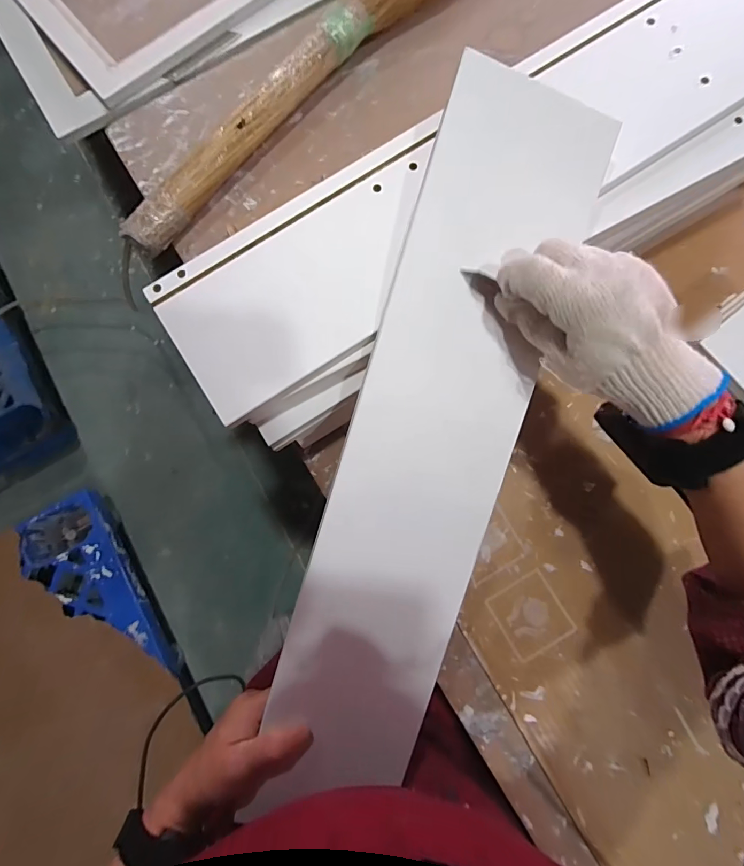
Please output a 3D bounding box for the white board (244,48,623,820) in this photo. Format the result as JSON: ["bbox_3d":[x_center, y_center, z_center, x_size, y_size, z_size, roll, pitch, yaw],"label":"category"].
[{"bbox_3d":[0.041,0.018,0.309,0.119,0.015,0.509,16,95,-9],"label":"white board"}]

